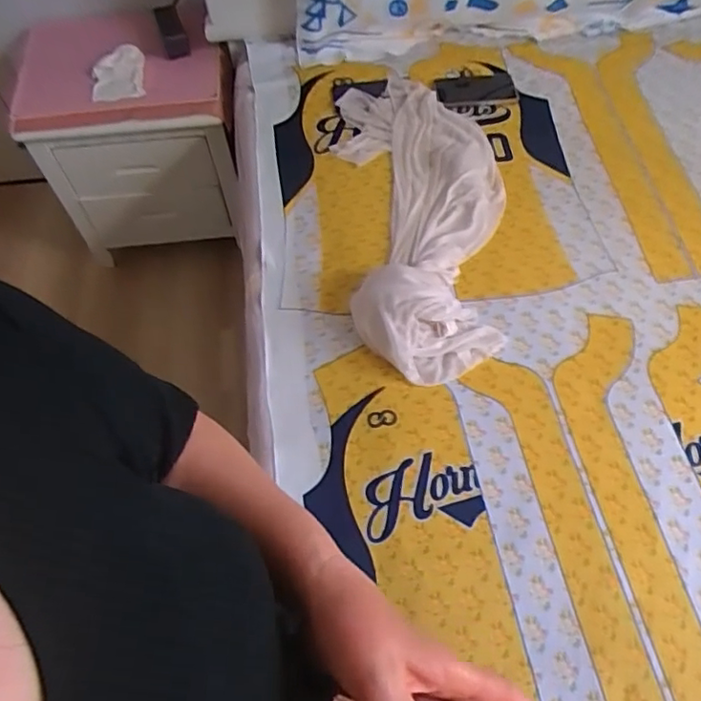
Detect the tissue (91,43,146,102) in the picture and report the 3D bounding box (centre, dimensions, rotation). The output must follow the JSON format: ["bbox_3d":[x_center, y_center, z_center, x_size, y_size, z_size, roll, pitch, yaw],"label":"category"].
[{"bbox_3d":[-0.527,-0.617,1.315,0.129,0.075,0.118,-8,60,-3],"label":"tissue"}]

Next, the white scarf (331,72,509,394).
[{"bbox_3d":[0.128,-0.260,1.014,0.285,0.064,0.670,-5,60,-2],"label":"white scarf"}]

